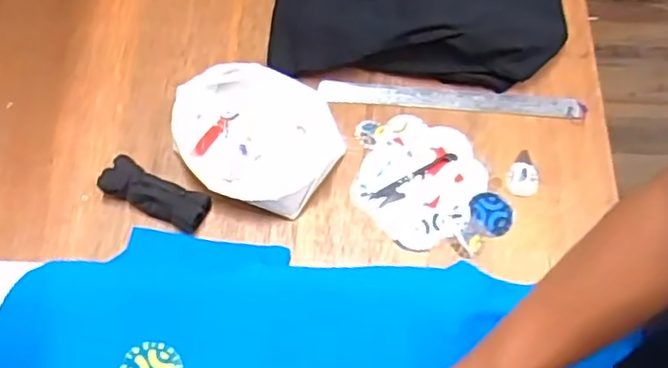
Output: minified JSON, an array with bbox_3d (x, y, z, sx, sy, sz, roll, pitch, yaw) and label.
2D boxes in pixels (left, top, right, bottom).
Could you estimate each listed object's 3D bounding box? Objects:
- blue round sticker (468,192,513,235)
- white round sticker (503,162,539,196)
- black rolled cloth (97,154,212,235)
[{"bbox_3d":[0.187,0.032,0.767,0.052,0.004,0.047,42,70,15],"label":"blue round sticker"},{"bbox_3d":[0.228,-0.006,0.787,0.040,0.005,0.043,1,66,-3],"label":"white round sticker"},{"bbox_3d":[-0.205,0.012,0.750,0.126,0.034,0.045,24,67,7],"label":"black rolled cloth"}]

